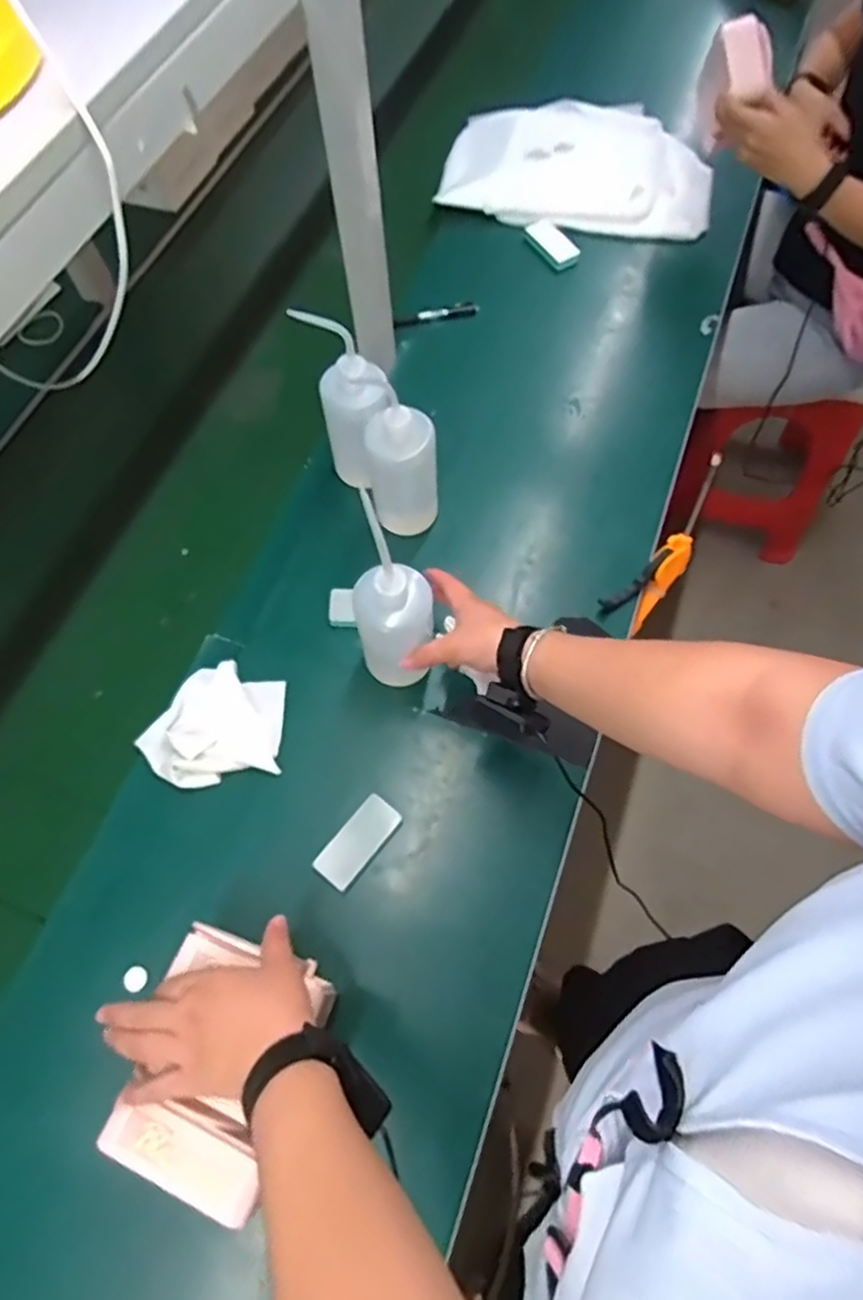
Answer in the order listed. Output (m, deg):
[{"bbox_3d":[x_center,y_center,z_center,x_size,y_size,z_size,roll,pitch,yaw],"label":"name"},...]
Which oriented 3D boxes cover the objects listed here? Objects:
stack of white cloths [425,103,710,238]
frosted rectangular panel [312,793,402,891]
[{"bbox_3d":[0.242,-0.790,1.101,0.427,0.068,0.257,13,68,3],"label":"stack of white cloths"},{"bbox_3d":[-0.073,0.191,0.676,0.042,0.023,0.091,37,71,12],"label":"frosted rectangular panel"}]

